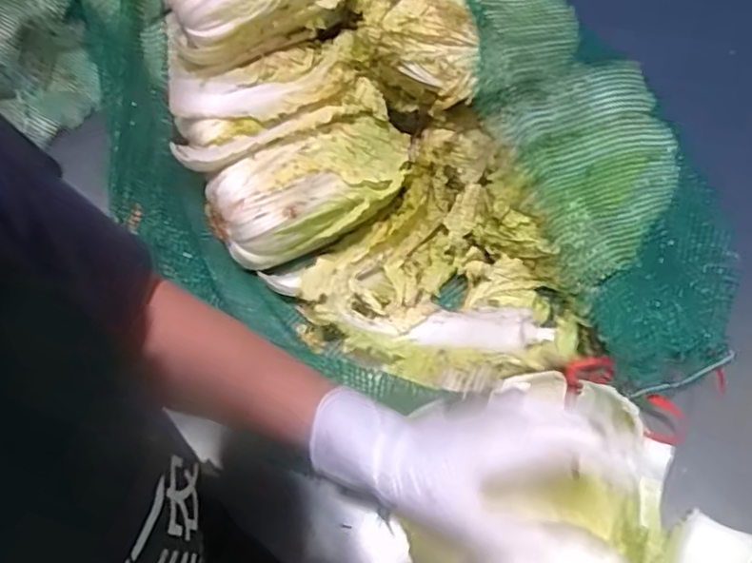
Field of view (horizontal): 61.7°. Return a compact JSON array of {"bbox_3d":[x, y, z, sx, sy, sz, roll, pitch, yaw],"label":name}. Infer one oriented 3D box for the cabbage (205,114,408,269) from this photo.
[{"bbox_3d":[-0.064,-0.095,0.667,0.218,0.094,0.085,-20,63,-9],"label":"cabbage"}]

